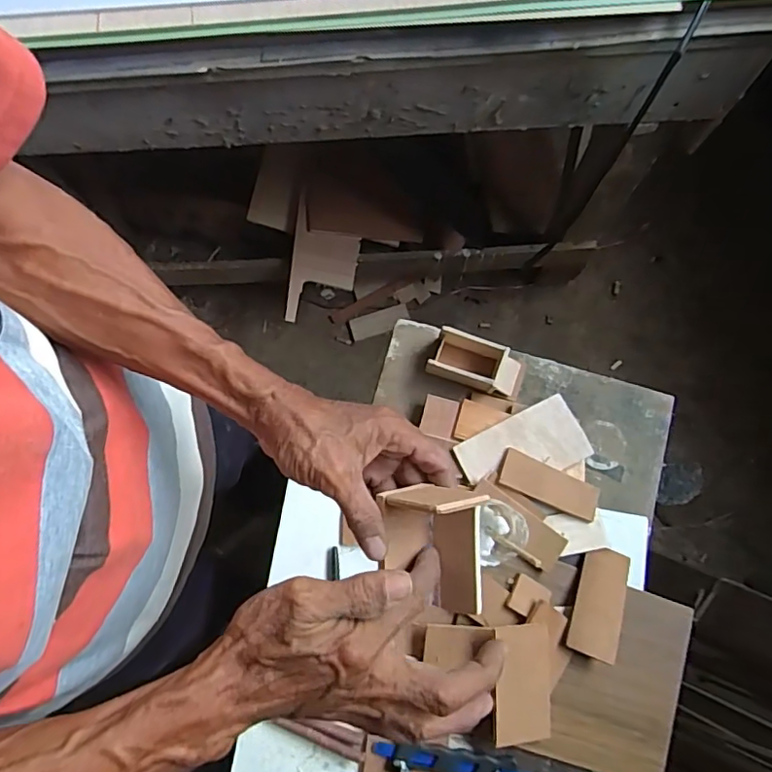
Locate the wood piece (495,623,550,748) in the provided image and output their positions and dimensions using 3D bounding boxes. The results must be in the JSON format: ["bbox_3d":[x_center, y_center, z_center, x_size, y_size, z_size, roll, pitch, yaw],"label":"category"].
[{"bbox_3d":[0.135,0.295,0.546,0.067,0.009,0.114,2,89,-25],"label":"wood piece"}]

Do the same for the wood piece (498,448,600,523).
[{"bbox_3d":[0.180,0.110,0.608,0.110,0.011,0.041,23,79,4],"label":"wood piece"}]

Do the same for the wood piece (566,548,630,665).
[{"bbox_3d":[0.228,0.230,0.588,0.052,0.010,0.111,22,66,4],"label":"wood piece"}]

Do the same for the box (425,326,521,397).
[{"bbox_3d":[0.104,-0.025,0.643,0.102,0.041,0.051,17,78,3],"label":"box"}]

